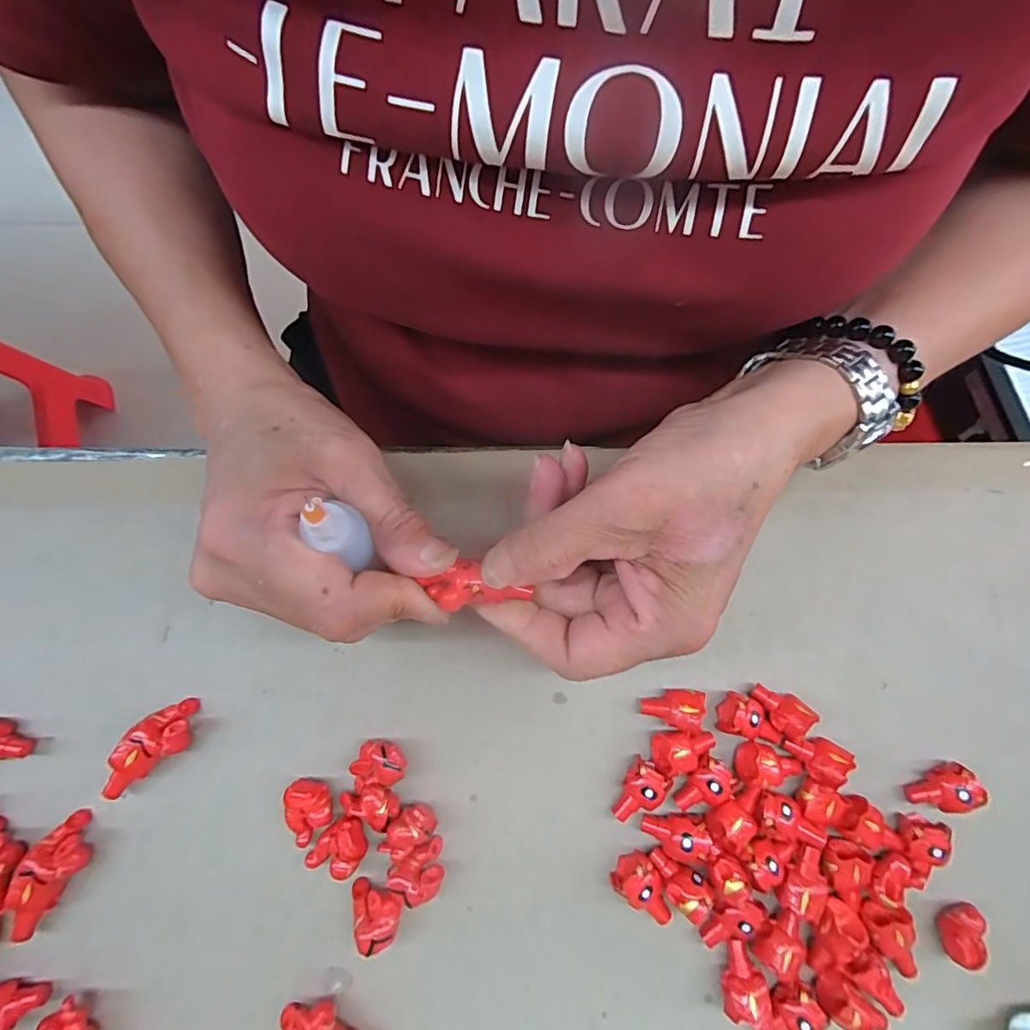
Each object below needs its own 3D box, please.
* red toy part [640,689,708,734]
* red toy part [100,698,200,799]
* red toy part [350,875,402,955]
[{"bbox_3d":[0.066,0.080,0.225,0.021,0.015,0.016,16,76,2],"label":"red toy part"},{"bbox_3d":[-0.147,0.092,0.215,0.041,0.015,0.018,-36,80,-9],"label":"red toy part"},{"bbox_3d":[-0.054,0.153,0.205,0.020,0.013,0.020,10,76,1],"label":"red toy part"}]

